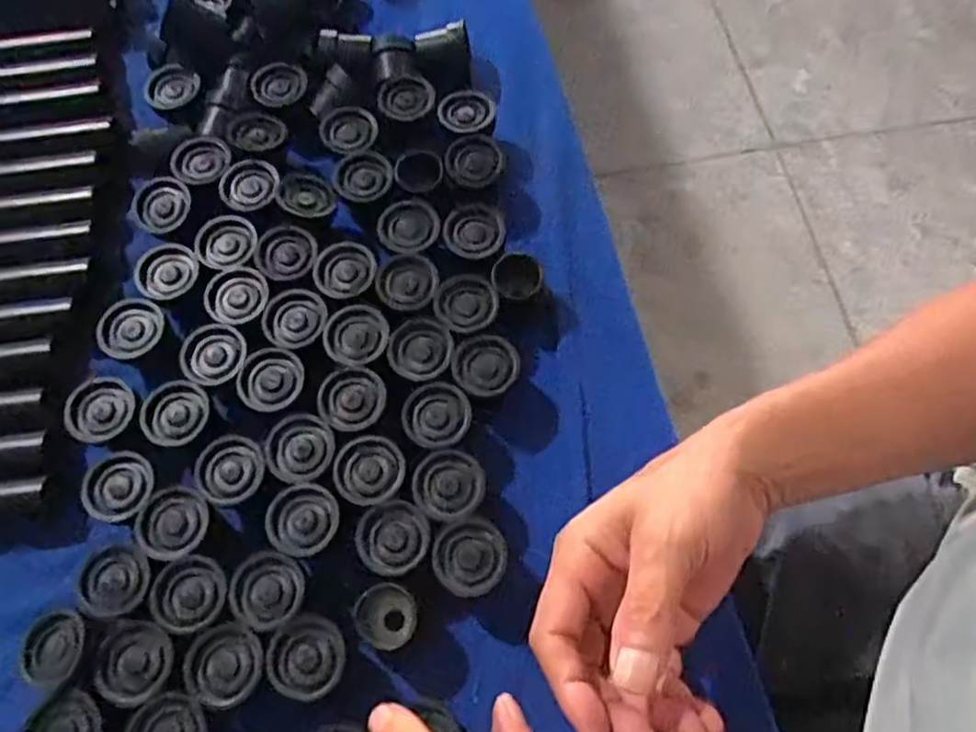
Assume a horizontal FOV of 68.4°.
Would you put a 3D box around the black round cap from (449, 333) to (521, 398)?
[{"bbox_3d":[-0.001,0.002,0.386,0.035,0.024,0.033,0,71,1],"label":"black round cap"}]

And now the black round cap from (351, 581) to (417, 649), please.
[{"bbox_3d":[-0.049,0.120,0.347,0.026,0.024,0.028,0,71,1],"label":"black round cap"}]

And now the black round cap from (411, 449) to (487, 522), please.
[{"bbox_3d":[-0.019,0.063,0.367,0.035,0.028,0.034,0,71,1],"label":"black round cap"}]

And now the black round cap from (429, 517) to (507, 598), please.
[{"bbox_3d":[-0.009,0.095,0.356,0.035,0.029,0.035,0,71,1],"label":"black round cap"}]

